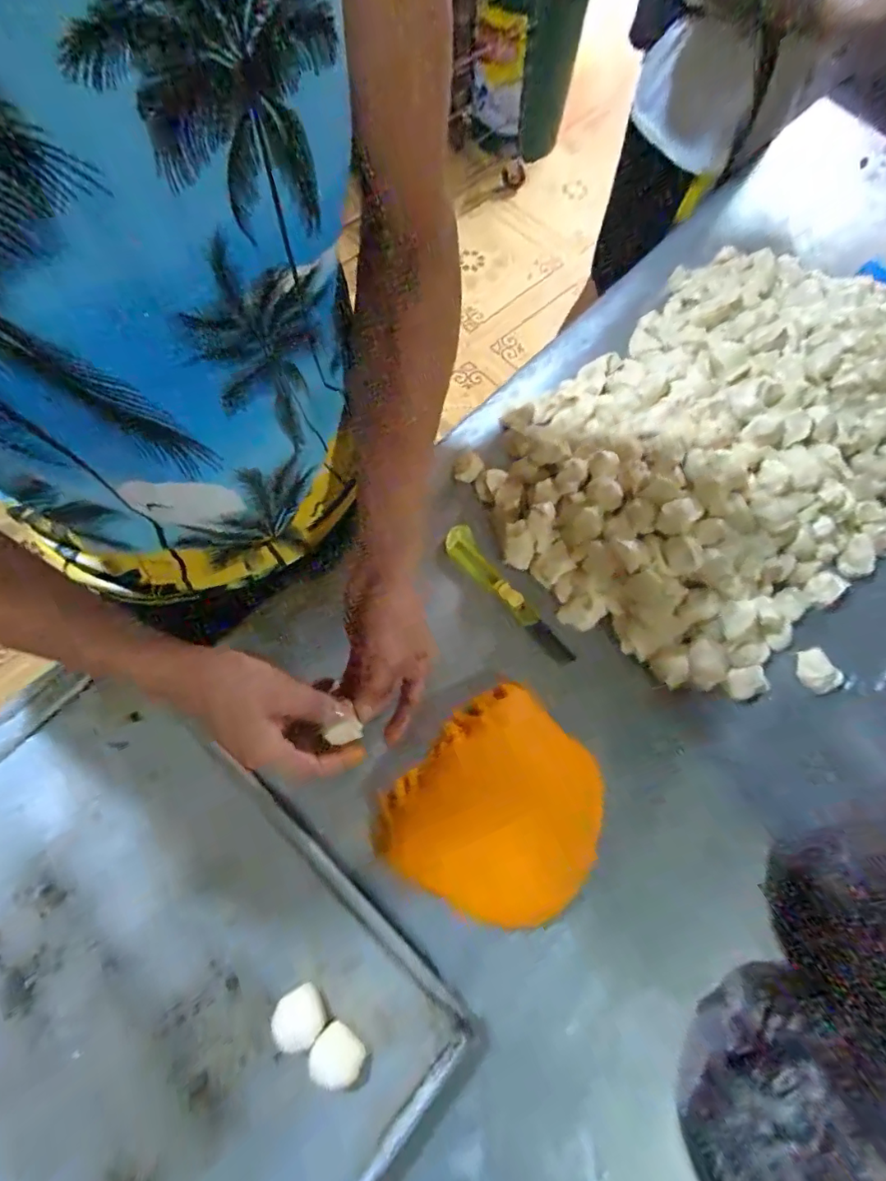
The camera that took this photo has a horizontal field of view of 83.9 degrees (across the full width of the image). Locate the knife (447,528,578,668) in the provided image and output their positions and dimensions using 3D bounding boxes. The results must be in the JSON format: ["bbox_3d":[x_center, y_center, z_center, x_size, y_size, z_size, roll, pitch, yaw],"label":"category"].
[{"bbox_3d":[0.067,0.004,0.520,0.032,0.007,0.184,-38,74,-13],"label":"knife"}]

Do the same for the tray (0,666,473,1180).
[{"bbox_3d":[-0.267,0.302,0.379,0.465,0.034,0.337,41,74,13],"label":"tray"}]

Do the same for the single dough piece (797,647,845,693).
[{"bbox_3d":[0.381,0.081,0.503,0.035,0.015,0.043,-22,72,-8],"label":"single dough piece"}]

